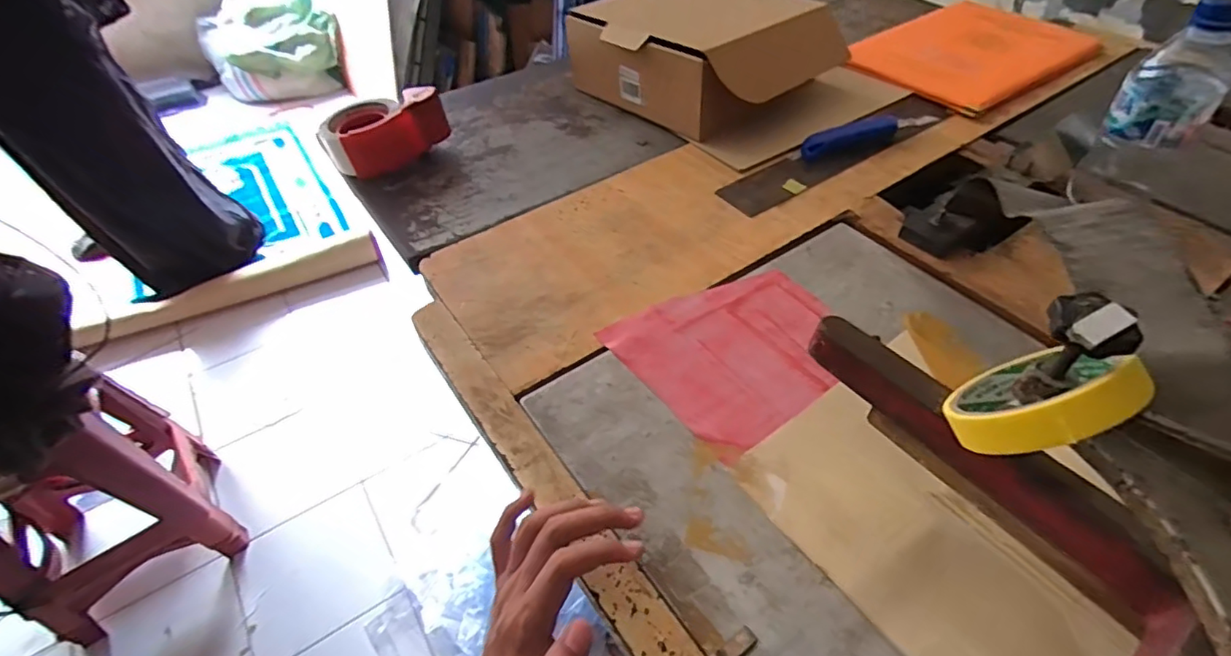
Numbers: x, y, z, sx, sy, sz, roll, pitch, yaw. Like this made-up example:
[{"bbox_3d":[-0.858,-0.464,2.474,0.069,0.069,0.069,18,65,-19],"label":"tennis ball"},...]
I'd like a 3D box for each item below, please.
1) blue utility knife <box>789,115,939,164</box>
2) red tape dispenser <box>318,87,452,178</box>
[{"bbox_3d":[0.316,-0.245,0.731,0.189,0.028,0.035,-17,48,-14],"label":"blue utility knife"},{"bbox_3d":[-0.296,-0.249,0.730,0.102,0.079,0.134,22,51,21],"label":"red tape dispenser"}]

